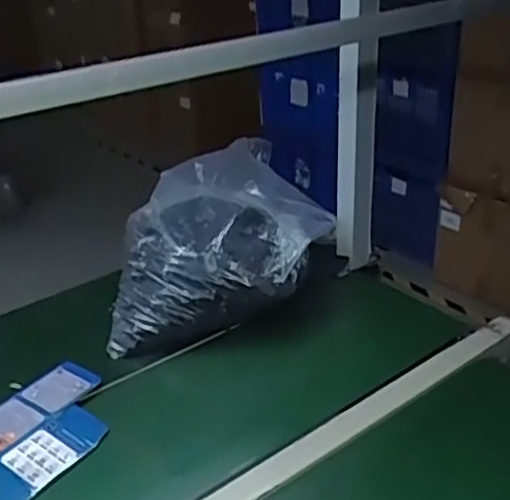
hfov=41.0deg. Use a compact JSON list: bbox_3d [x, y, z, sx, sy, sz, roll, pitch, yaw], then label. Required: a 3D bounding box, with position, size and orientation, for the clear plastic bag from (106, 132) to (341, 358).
[{"bbox_3d":[-0.062,-0.016,1.151,0.390,0.196,0.302,-10,28,-10],"label":"clear plastic bag"}]

